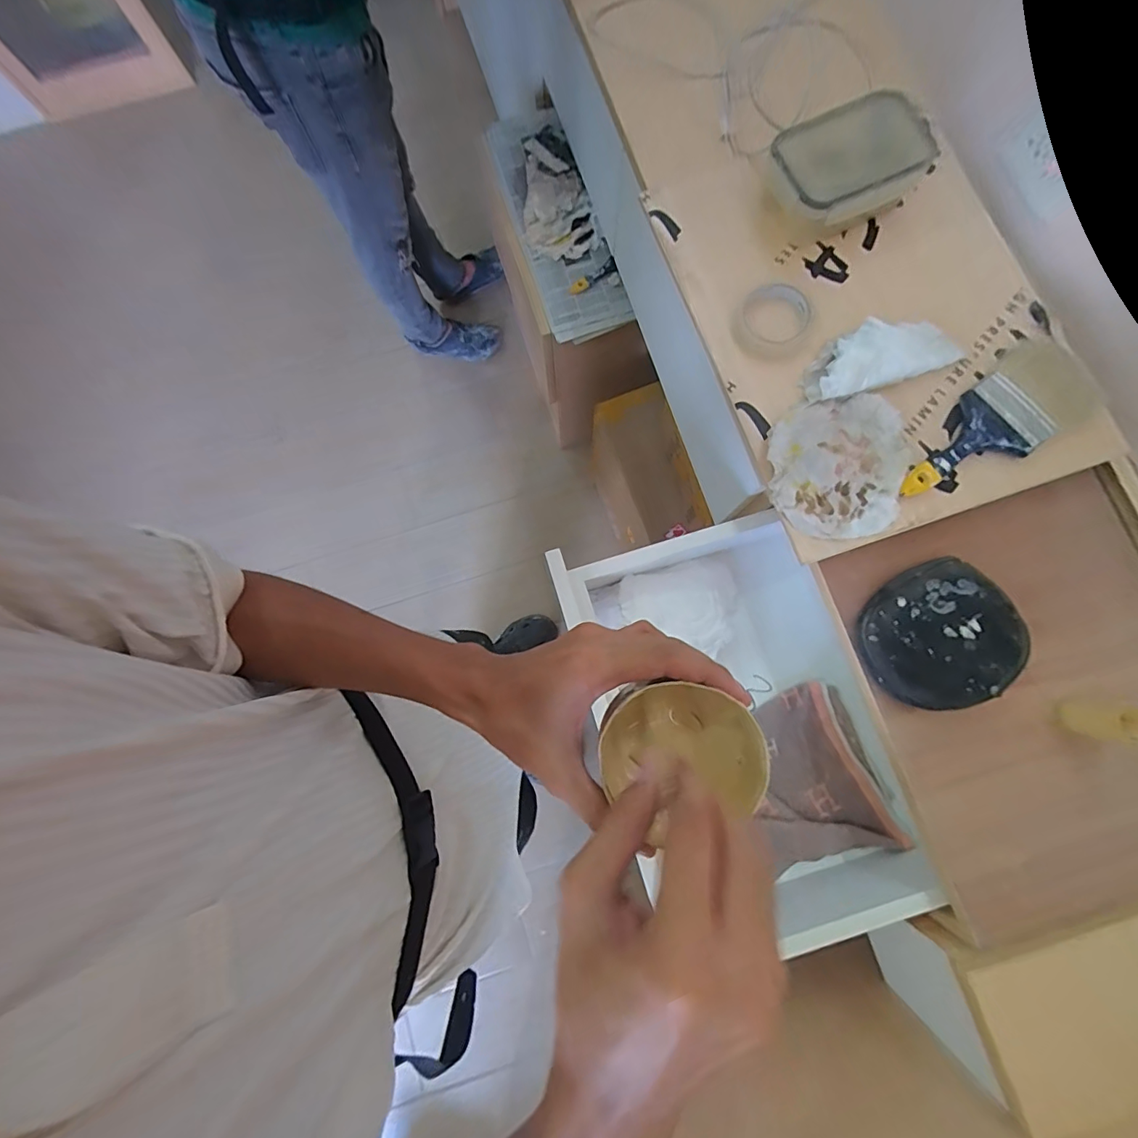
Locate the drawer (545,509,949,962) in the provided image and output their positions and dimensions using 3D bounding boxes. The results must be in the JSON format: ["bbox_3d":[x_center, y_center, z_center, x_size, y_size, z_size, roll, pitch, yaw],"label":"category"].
[{"bbox_3d":[0.233,0.190,0.661,0.374,0.142,0.536,-20,79,-3],"label":"drawer"}]

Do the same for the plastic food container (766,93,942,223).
[{"bbox_3d":[0.342,-0.490,0.598,0.199,0.068,0.126,-30,80,-5],"label":"plastic food container"}]

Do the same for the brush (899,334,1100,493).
[{"bbox_3d":[0.483,-0.167,0.553,0.239,0.028,0.102,-32,80,-5],"label":"brush"}]

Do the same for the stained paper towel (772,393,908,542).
[{"bbox_3d":[0.317,-0.119,0.564,0.157,0.029,0.158,-9,79,-1],"label":"stained paper towel"}]

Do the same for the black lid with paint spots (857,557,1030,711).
[{"bbox_3d":[0.415,0.077,0.549,0.170,0.041,0.152,-28,80,-4],"label":"black lid with paint spots"}]

